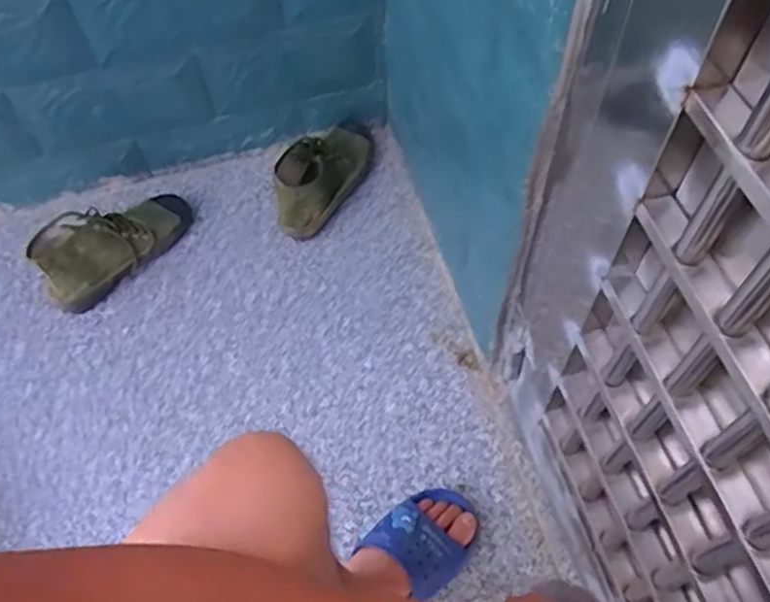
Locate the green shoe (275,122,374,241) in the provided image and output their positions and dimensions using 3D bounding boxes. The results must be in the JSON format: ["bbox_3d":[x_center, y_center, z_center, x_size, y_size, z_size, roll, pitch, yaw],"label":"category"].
[{"bbox_3d":[-0.102,-0.226,1.121,0.100,0.097,0.249,22,63,15],"label":"green shoe"}]

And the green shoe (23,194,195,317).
[{"bbox_3d":[-0.427,-0.102,1.058,0.094,0.122,0.258,35,68,21],"label":"green shoe"}]

